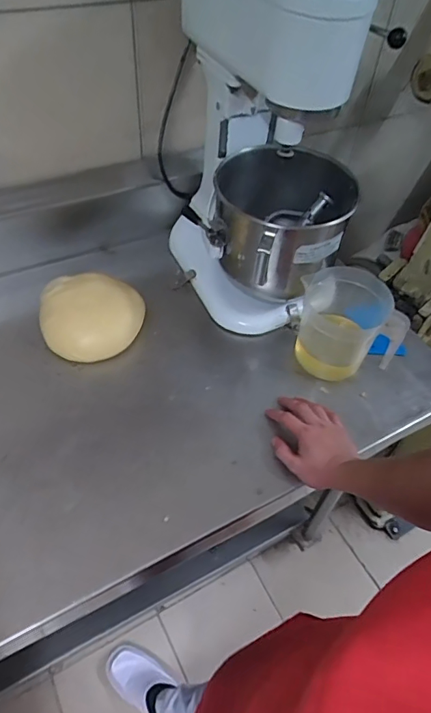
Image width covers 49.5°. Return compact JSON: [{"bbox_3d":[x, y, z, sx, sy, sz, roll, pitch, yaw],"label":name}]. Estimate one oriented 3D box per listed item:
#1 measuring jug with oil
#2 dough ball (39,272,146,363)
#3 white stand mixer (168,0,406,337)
[{"bbox_3d":[0.225,-0.043,0.809,0.154,0.159,0.140,5,51,0],"label":"measuring jug with oil"},{"bbox_3d":[-0.218,-0.072,0.834,0.182,0.071,0.162,-15,53,-16],"label":"dough ball"},{"bbox_3d":[0.083,-0.346,0.779,0.295,0.555,0.371,1,51,-3],"label":"white stand mixer"}]

